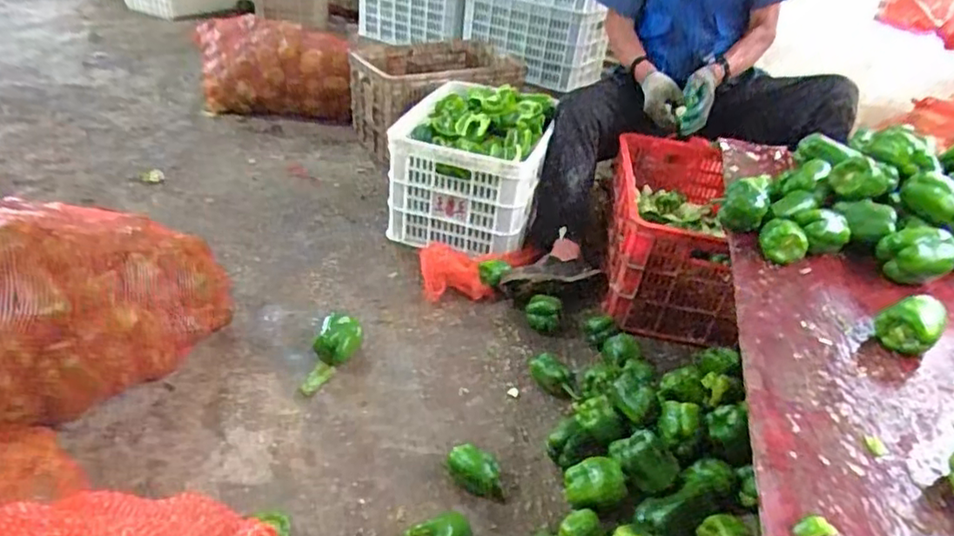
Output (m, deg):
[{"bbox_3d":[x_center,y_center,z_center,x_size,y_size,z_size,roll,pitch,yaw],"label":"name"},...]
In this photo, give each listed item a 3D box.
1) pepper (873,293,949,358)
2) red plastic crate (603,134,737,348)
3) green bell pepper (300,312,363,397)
[{"bbox_3d":[0.585,0.078,0.828,0.081,0.070,0.071,-20,42,-34],"label":"pepper"},{"bbox_3d":[0.437,-0.084,1.394,0.269,0.277,0.430,9,34,2],"label":"red plastic crate"},{"bbox_3d":[-0.261,0.151,1.104,0.072,0.082,0.143,12,34,6],"label":"green bell pepper"}]

